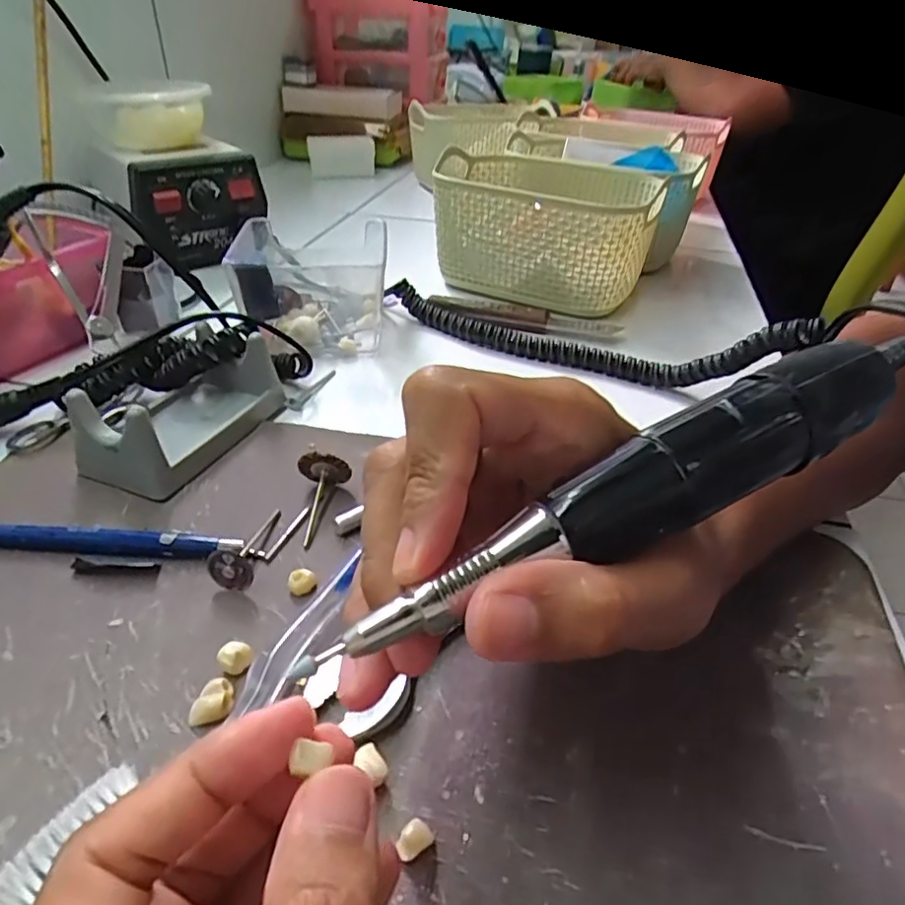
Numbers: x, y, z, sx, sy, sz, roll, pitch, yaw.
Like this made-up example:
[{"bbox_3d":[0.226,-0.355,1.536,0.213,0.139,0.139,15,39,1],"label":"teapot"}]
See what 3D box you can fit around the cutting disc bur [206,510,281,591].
[{"bbox_3d":[-0.082,0.038,0.252,0.016,0.015,0.046,6,23,5],"label":"cutting disc bur"}]

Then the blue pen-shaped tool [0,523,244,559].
[{"bbox_3d":[-0.153,0.035,0.248,0.129,0.009,0.010,2,38,-1],"label":"blue pen-shaped tool"}]

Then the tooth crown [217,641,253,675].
[{"bbox_3d":[-0.073,0.070,0.207,0.010,0.009,0.008,-18,42,-24],"label":"tooth crown"}]

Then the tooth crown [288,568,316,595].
[{"bbox_3d":[-0.058,0.050,0.236,0.010,0.009,0.007,-7,39,-13],"label":"tooth crown"}]

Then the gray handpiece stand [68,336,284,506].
[{"bbox_3d":[-0.134,-0.024,0.303,0.054,0.039,0.095,12,39,12],"label":"gray handpiece stand"}]

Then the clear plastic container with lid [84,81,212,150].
[{"bbox_3d":[-0.248,-0.276,0.499,0.072,0.039,0.072,15,39,16],"label":"clear plastic container with lid"}]

